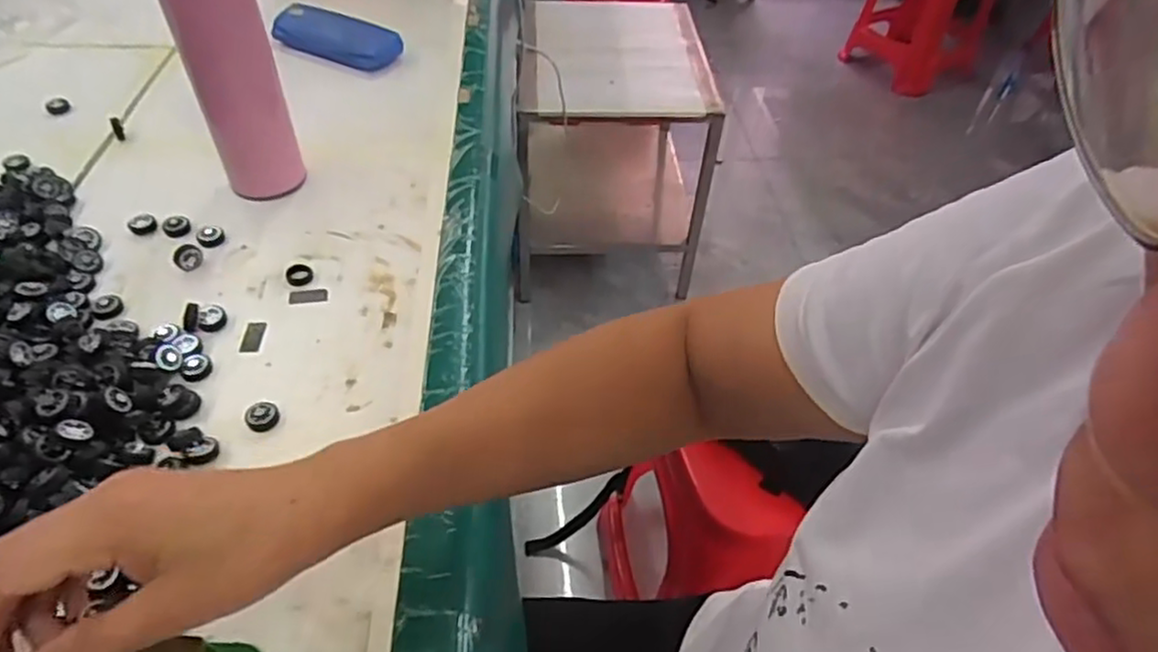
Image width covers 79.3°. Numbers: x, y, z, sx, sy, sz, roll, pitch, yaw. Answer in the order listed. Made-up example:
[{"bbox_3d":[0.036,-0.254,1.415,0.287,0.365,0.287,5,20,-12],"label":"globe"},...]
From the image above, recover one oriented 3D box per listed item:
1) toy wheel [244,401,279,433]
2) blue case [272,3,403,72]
[{"bbox_3d":[-0.204,0.059,0.449,0.020,0.008,0.020,-11,49,-15],"label":"toy wheel"},{"bbox_3d":[-0.272,-0.320,0.777,0.149,0.036,0.051,19,48,12],"label":"blue case"}]

